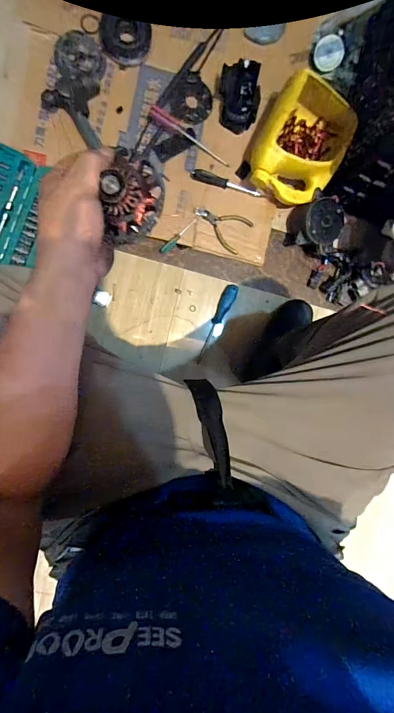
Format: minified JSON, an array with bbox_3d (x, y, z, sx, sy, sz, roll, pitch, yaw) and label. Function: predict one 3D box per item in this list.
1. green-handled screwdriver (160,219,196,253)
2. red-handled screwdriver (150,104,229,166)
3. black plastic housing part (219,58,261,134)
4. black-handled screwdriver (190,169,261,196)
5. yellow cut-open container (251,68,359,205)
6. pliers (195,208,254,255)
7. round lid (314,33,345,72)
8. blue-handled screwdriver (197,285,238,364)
[{"bbox_3d":[-0.041,-0.274,0.770,0.106,0.018,0.017,-39,97,-5],"label":"green-handled screwdriver"},{"bbox_3d":[-0.014,-0.483,0.734,0.190,0.023,0.023,28,89,-11],"label":"red-handled screwdriver"},{"bbox_3d":[0.092,-0.563,0.727,0.087,0.066,0.115,6,92,-9],"label":"black plastic housing part"},{"bbox_3d":[0.066,-0.388,0.749,0.160,0.016,0.027,14,90,-9],"label":"black-handled screwdriver"},{"bbox_3d":[0.226,-0.451,0.720,0.178,0.118,0.216,27,90,-9],"label":"yellow cut-open container"},{"bbox_3d":[0.057,-0.305,0.770,0.128,0.011,0.085,32,87,-9],"label":"pliers"},{"bbox_3d":[0.299,-0.688,0.759,0.062,0.004,0.061,15,138,14],"label":"round lid"},{"bbox_3d":[0.041,-0.080,0.788,0.030,0.024,0.200,29,88,-9],"label":"blue-handled screwdriver"}]

